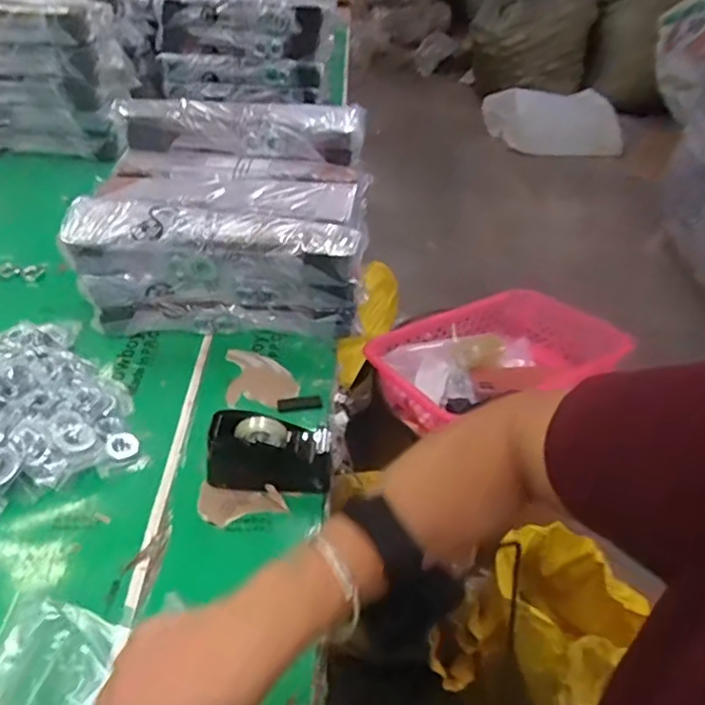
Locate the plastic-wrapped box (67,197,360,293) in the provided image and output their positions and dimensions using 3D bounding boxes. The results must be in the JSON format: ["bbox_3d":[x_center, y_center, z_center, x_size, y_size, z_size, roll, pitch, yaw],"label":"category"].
[{"bbox_3d":[-0.151,-0.118,0.660,0.309,0.080,0.084,1,41,-2],"label":"plastic-wrapped box"}]

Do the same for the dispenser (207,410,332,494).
[{"bbox_3d":[-0.078,0.093,0.547,0.115,0.070,0.049,4,43,-1],"label":"dispenser"}]

